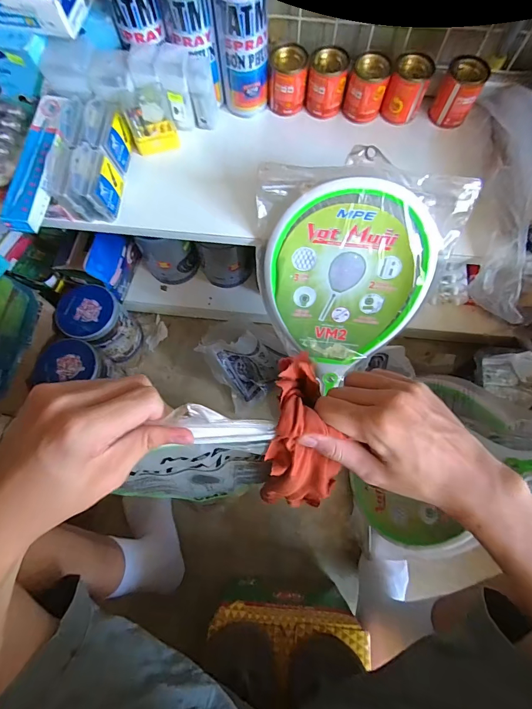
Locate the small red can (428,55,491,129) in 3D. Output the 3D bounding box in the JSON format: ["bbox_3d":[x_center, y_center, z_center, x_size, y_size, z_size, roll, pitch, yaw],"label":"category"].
[{"bbox_3d":[0.275,-0.375,0.501,0.056,0.067,0.051,0,71,1],"label":"small red can"}]

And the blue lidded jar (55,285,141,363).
[{"bbox_3d":[-0.340,-0.060,0.733,0.105,0.154,0.107,0,71,1],"label":"blue lidded jar"}]

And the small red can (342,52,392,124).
[{"bbox_3d":[0.145,-0.383,0.508,0.055,0.067,0.051,0,71,1],"label":"small red can"}]

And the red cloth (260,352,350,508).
[{"bbox_3d":[0.027,0.065,0.276,0.057,0.054,0.127,-2,102,0],"label":"red cloth"}]

